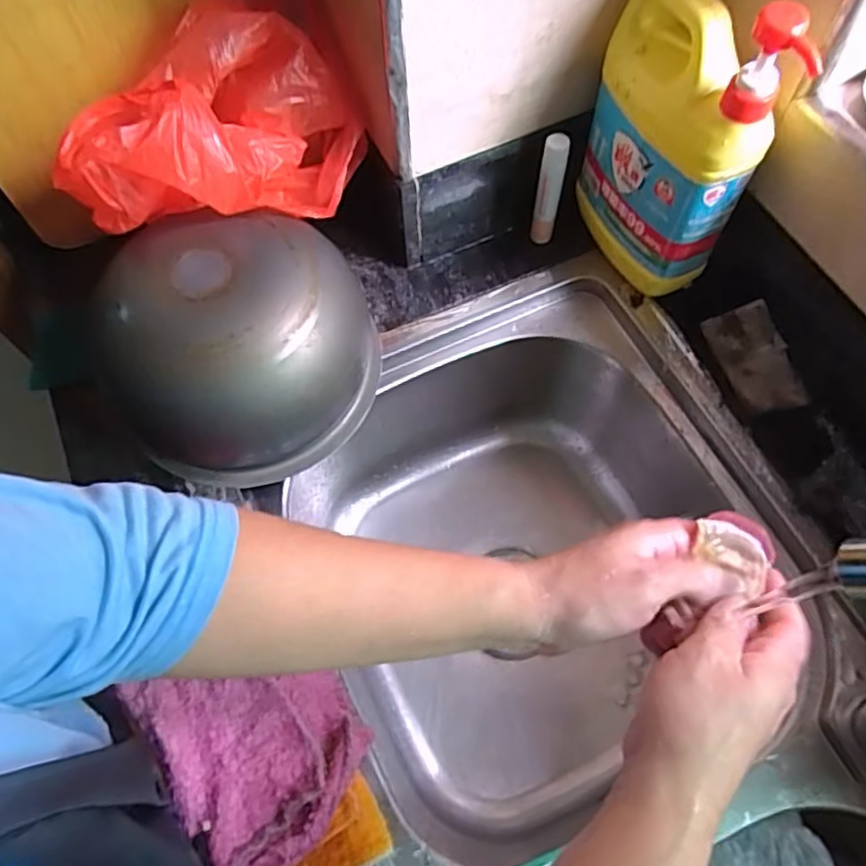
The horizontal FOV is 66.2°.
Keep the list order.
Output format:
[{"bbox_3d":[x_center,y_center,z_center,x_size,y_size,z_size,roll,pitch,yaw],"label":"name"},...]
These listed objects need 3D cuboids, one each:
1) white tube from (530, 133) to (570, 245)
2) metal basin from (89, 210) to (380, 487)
[{"bbox_3d":[0.104,-0.214,0.604,0.022,0.120,0.019,9,65,6],"label":"white tube"},{"bbox_3d":[-0.152,-0.075,0.530,0.199,0.129,0.183,-1,64,1],"label":"metal basin"}]

